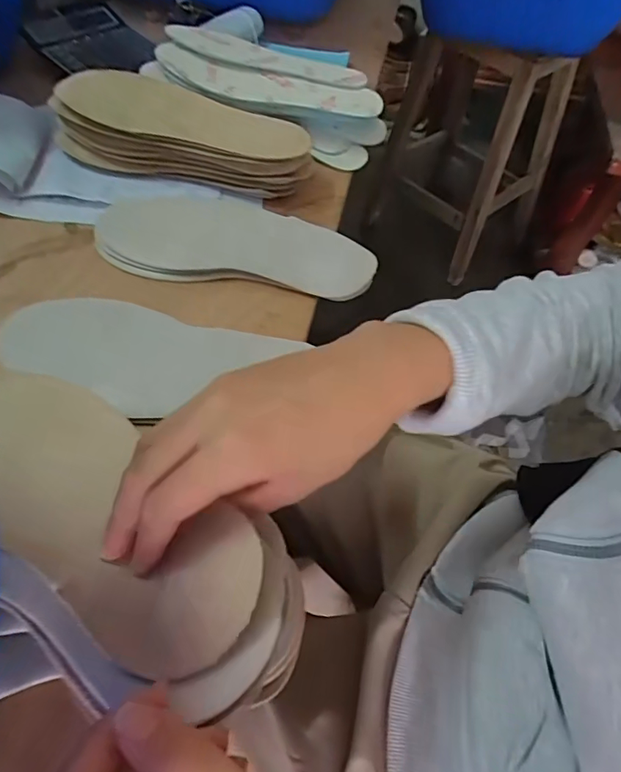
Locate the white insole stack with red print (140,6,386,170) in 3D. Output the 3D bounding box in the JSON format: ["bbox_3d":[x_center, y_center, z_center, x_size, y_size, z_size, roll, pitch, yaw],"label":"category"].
[{"bbox_3d":[-0.042,-0.328,0.552,0.255,0.068,0.132,24,55,12],"label":"white insole stack with red print"}]

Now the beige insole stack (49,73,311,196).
[{"bbox_3d":[-0.120,-0.256,0.495,0.251,0.052,0.101,10,54,2],"label":"beige insole stack"}]

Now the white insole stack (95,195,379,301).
[{"bbox_3d":[-0.067,-0.132,0.439,0.240,0.017,0.106,7,54,-1],"label":"white insole stack"}]

